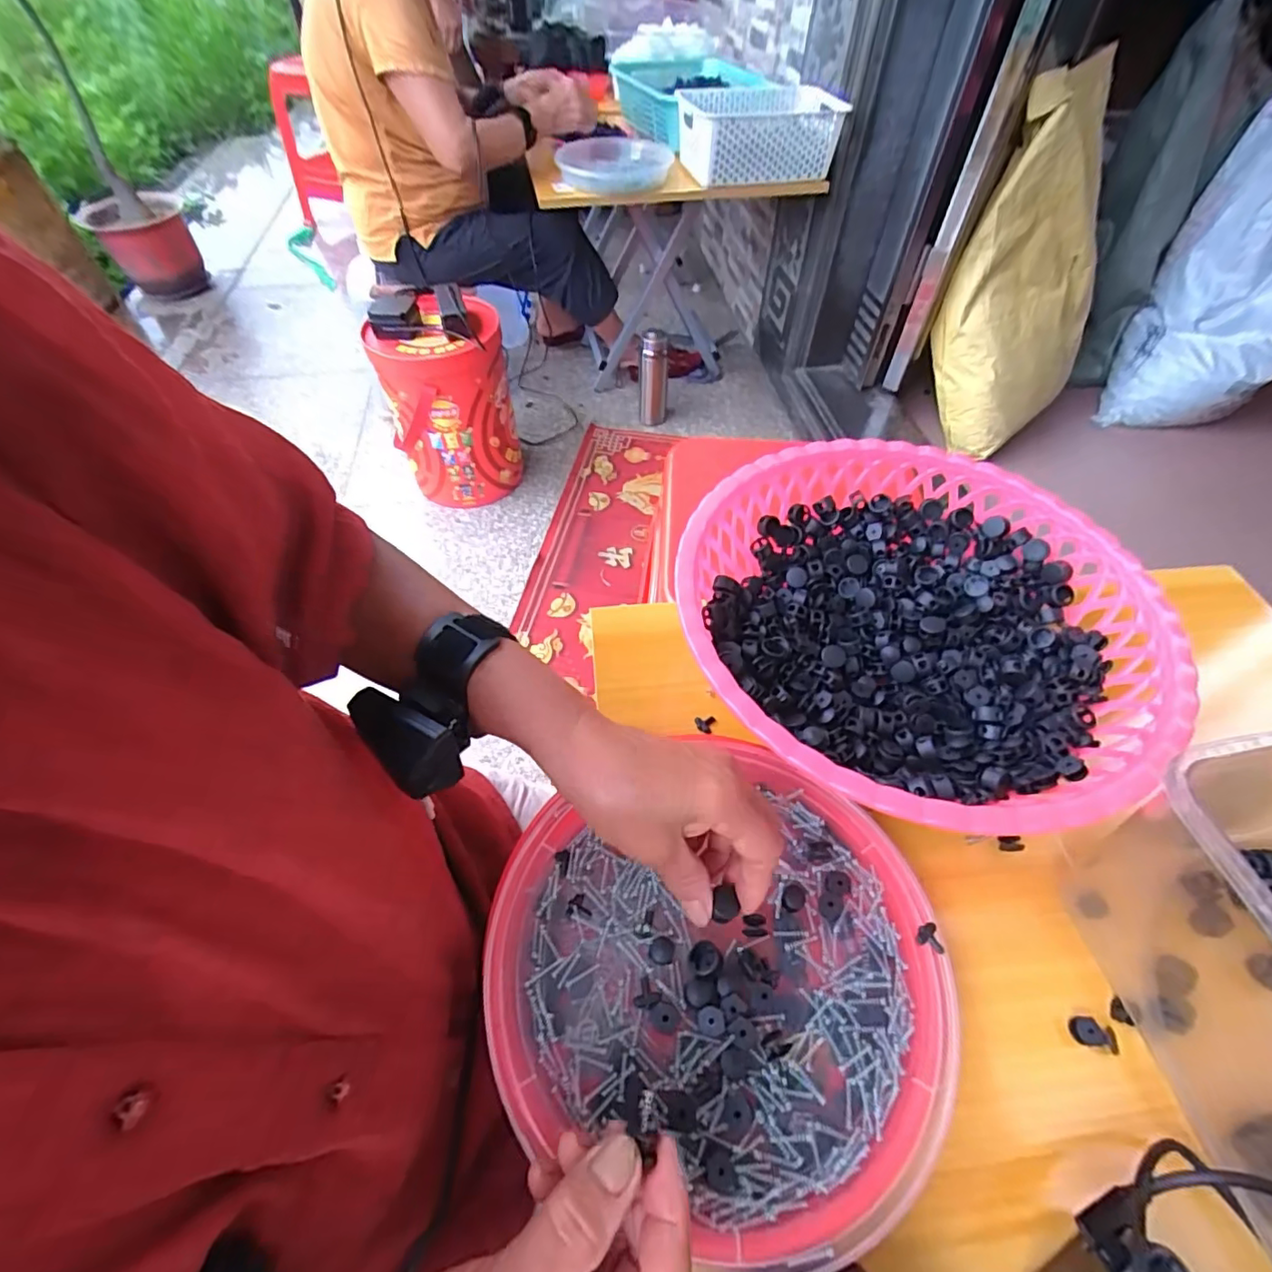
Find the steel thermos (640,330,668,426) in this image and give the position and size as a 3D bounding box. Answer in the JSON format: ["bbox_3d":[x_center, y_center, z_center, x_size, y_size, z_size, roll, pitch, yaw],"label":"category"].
[{"bbox_3d":[0.046,-0.656,1.457,0.068,0.207,0.058,-7,54,-6],"label":"steel thermos"}]

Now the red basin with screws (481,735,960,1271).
[{"bbox_3d":[0.045,0.182,0.307,0.232,0.032,0.220,0,53,-1],"label":"red basin with screws"}]

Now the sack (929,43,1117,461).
[{"bbox_3d":[0.893,-0.815,1.273,0.346,0.802,0.206,10,19,7],"label":"sack"}]

